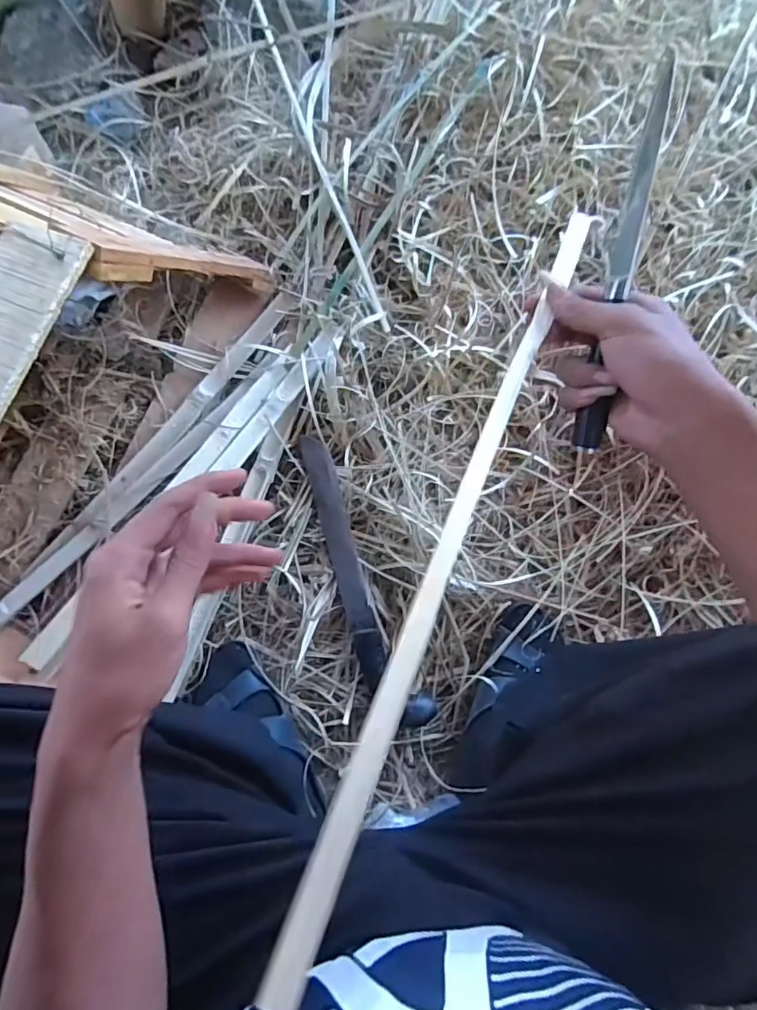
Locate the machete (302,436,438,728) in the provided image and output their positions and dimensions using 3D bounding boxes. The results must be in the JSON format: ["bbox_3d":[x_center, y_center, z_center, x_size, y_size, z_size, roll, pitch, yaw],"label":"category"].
[{"bbox_3d":[-0.035,0.090,0.666,0.067,0.034,0.387,-22,77,-9],"label":"machete"}]

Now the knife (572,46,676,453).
[{"bbox_3d":[0.152,-0.146,0.329,0.016,0.015,0.226,7,104,1],"label":"knife"}]

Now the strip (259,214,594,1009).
[{"bbox_3d":[0.052,-0.010,0.285,0.017,0.008,0.460,23,66,5],"label":"strip"}]

